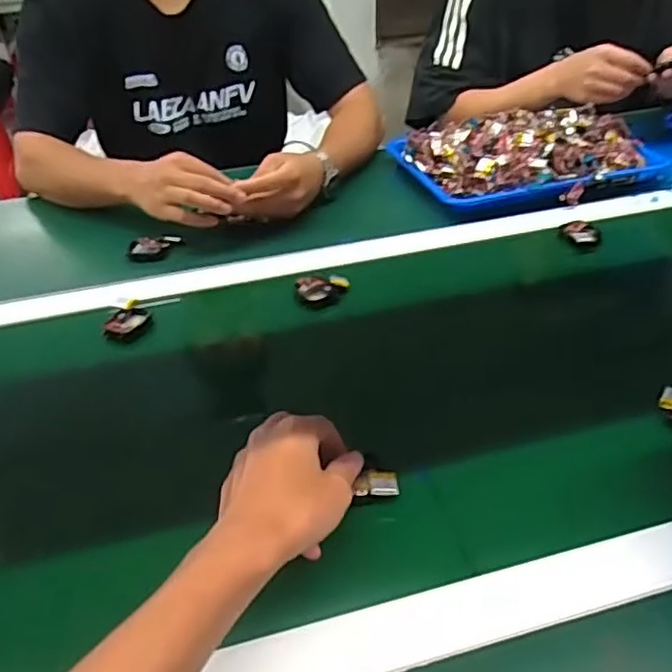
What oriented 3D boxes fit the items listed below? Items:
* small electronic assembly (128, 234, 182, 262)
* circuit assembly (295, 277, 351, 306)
[{"bbox_3d":[-0.215,-0.106,0.752,0.061,0.020,0.031,-13,38,-15],"label":"small electronic assembly"},{"bbox_3d":[-0.012,-0.050,0.672,0.055,0.019,0.036,-8,37,-8],"label":"circuit assembly"}]

